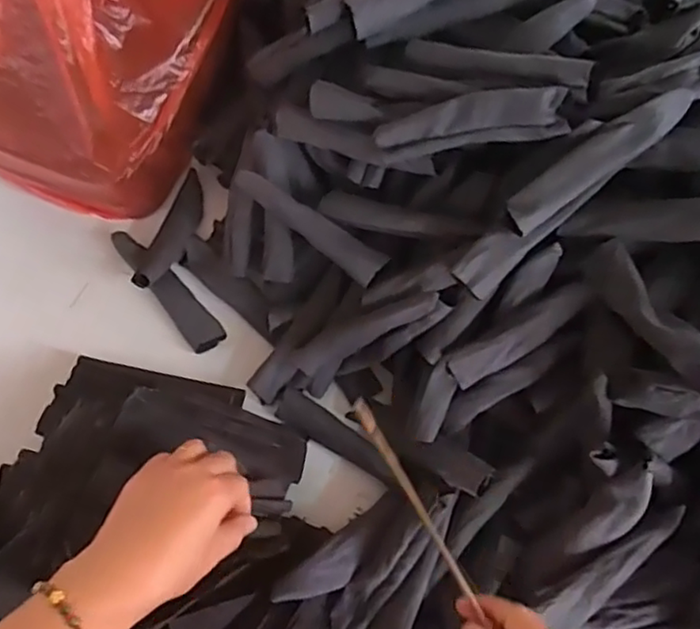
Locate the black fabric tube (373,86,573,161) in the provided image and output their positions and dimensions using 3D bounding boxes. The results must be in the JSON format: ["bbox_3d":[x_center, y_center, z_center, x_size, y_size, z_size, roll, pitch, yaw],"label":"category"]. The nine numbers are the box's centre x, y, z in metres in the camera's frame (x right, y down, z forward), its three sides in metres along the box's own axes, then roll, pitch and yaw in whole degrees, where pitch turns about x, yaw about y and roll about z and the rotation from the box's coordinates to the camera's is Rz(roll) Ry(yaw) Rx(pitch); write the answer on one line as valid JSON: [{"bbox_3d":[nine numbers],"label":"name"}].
[{"bbox_3d":[0.090,-0.149,0.491,0.142,0.027,0.033,-4,69,23],"label":"black fabric tube"}]

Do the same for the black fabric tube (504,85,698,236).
[{"bbox_3d":[0.178,-0.113,0.459,0.143,0.020,0.027,-36,75,12],"label":"black fabric tube"}]

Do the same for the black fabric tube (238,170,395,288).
[{"bbox_3d":[-0.035,-0.082,0.569,0.151,0.022,0.030,37,73,10],"label":"black fabric tube"}]

